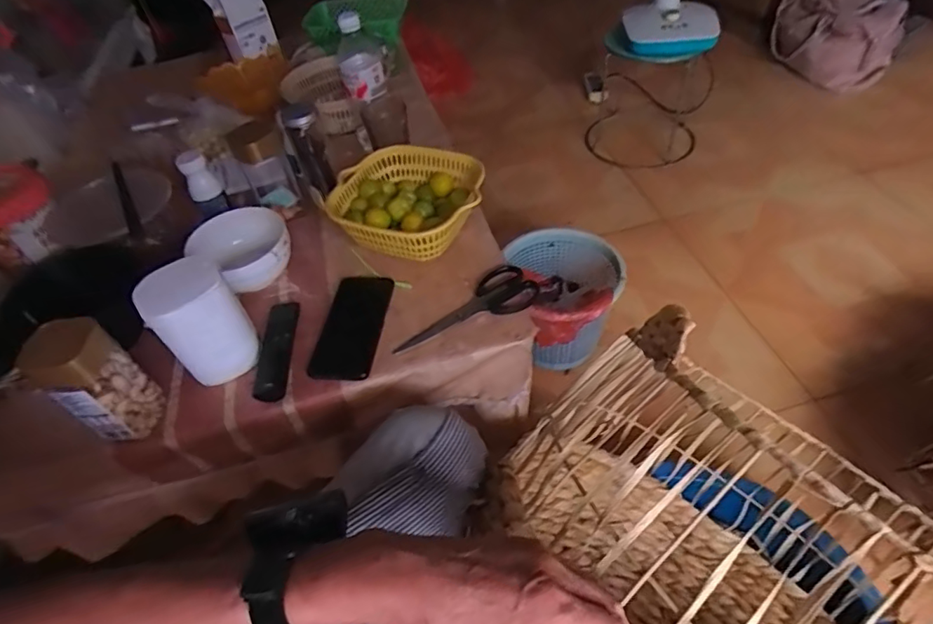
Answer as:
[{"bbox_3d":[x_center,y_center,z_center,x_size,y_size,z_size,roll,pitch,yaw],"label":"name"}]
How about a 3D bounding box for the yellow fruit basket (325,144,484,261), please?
[{"bbox_3d":[-0.083,-0.150,0.753,0.208,0.083,0.191,-4,49,4],"label":"yellow fruit basket"}]

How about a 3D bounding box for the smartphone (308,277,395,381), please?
[{"bbox_3d":[-0.143,0.016,0.657,0.080,0.014,0.159,1,49,9],"label":"smartphone"}]

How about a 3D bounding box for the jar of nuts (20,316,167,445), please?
[{"bbox_3d":[-0.385,0.075,0.546,0.065,0.141,0.074,26,57,27],"label":"jar of nuts"}]

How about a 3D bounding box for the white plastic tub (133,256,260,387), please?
[{"bbox_3d":[-0.307,0.016,0.608,0.090,0.127,0.099,-33,53,-20],"label":"white plastic tub"}]

